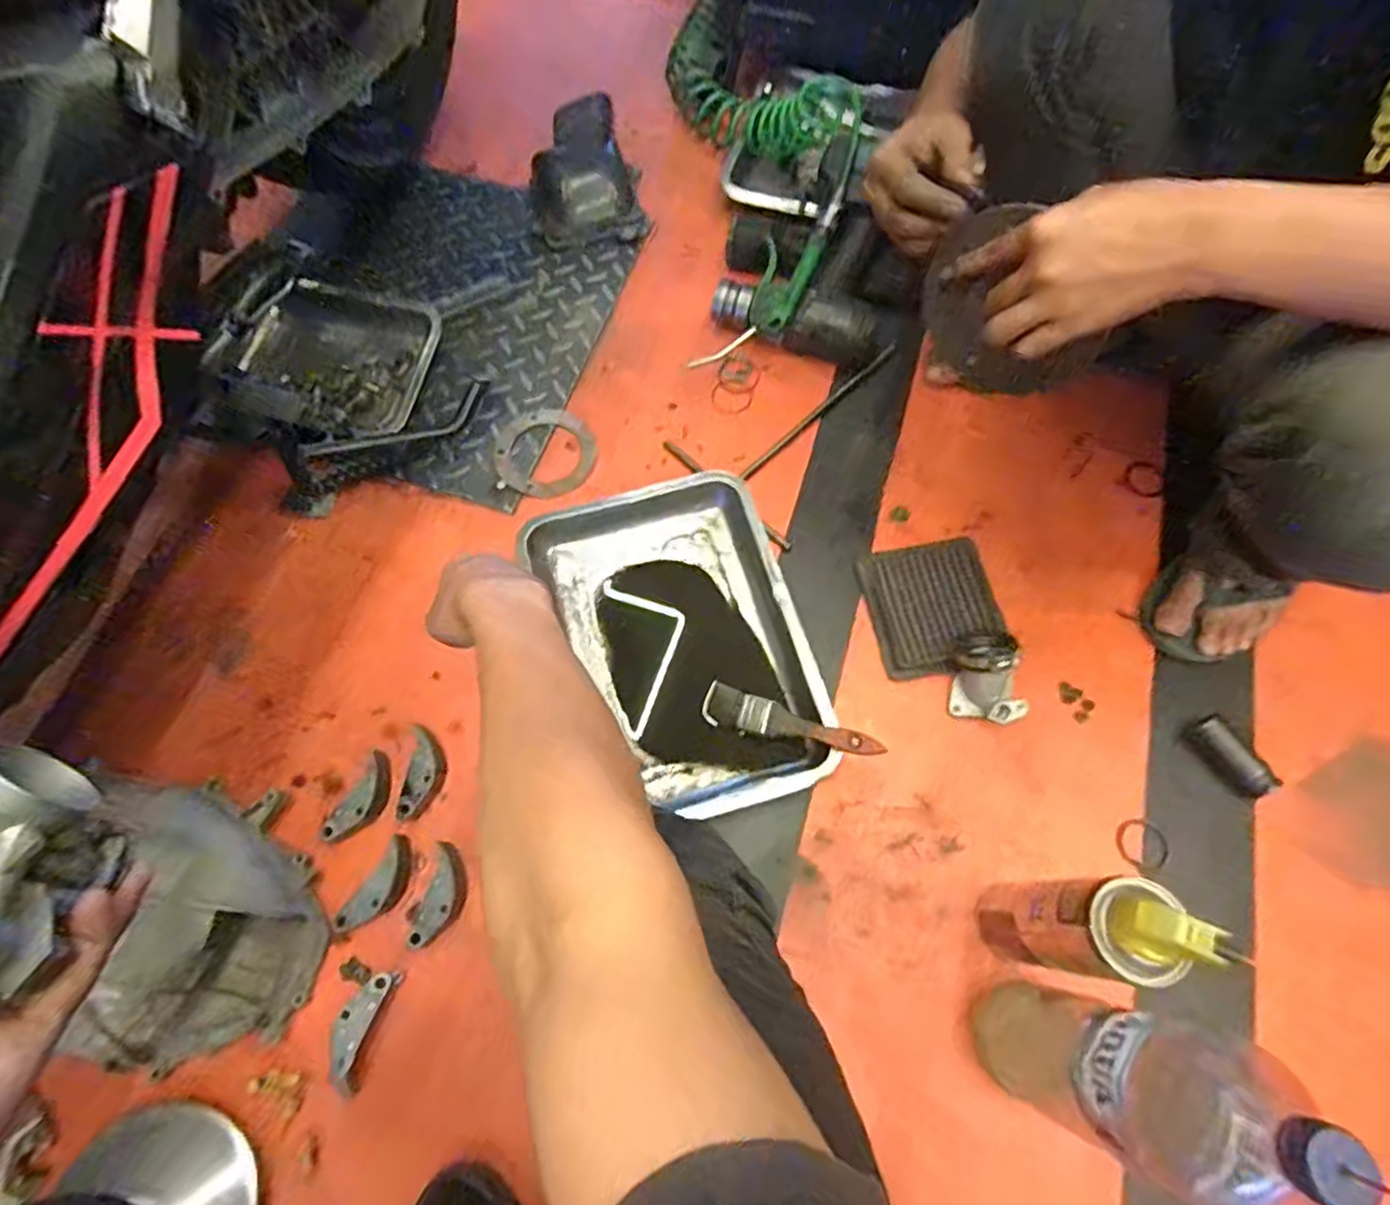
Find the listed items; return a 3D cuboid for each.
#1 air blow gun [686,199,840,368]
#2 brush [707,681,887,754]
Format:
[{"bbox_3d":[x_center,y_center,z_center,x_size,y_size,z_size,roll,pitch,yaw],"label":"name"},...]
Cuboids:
[{"bbox_3d":[0.095,-0.378,0.822,0.086,0.030,0.248,37,94,15],"label":"air blow gun"},{"bbox_3d":[0.090,0.115,0.640,0.166,0.021,0.039,14,66,20],"label":"brush"}]

